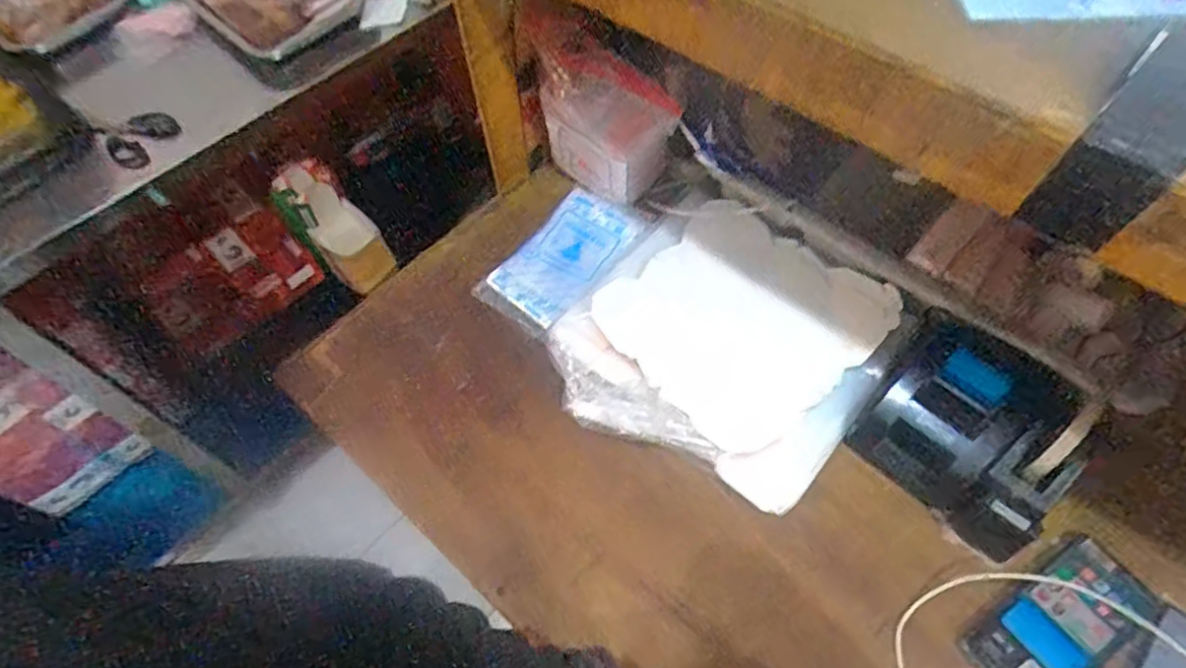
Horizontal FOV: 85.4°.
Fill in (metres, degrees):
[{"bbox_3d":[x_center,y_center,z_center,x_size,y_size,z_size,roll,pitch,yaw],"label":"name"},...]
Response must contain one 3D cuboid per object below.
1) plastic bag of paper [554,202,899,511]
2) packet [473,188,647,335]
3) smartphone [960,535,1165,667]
[{"bbox_3d":[0.139,0.004,0.703,0.316,0.039,0.294,27,63,17],"label":"plastic bag of paper"},{"bbox_3d":[-0.033,-0.091,0.791,0.113,0.035,0.208,40,71,20],"label":"packet"},{"bbox_3d":[0.411,0.255,0.561,0.163,0.008,0.079,-33,64,-11],"label":"smartphone"}]

